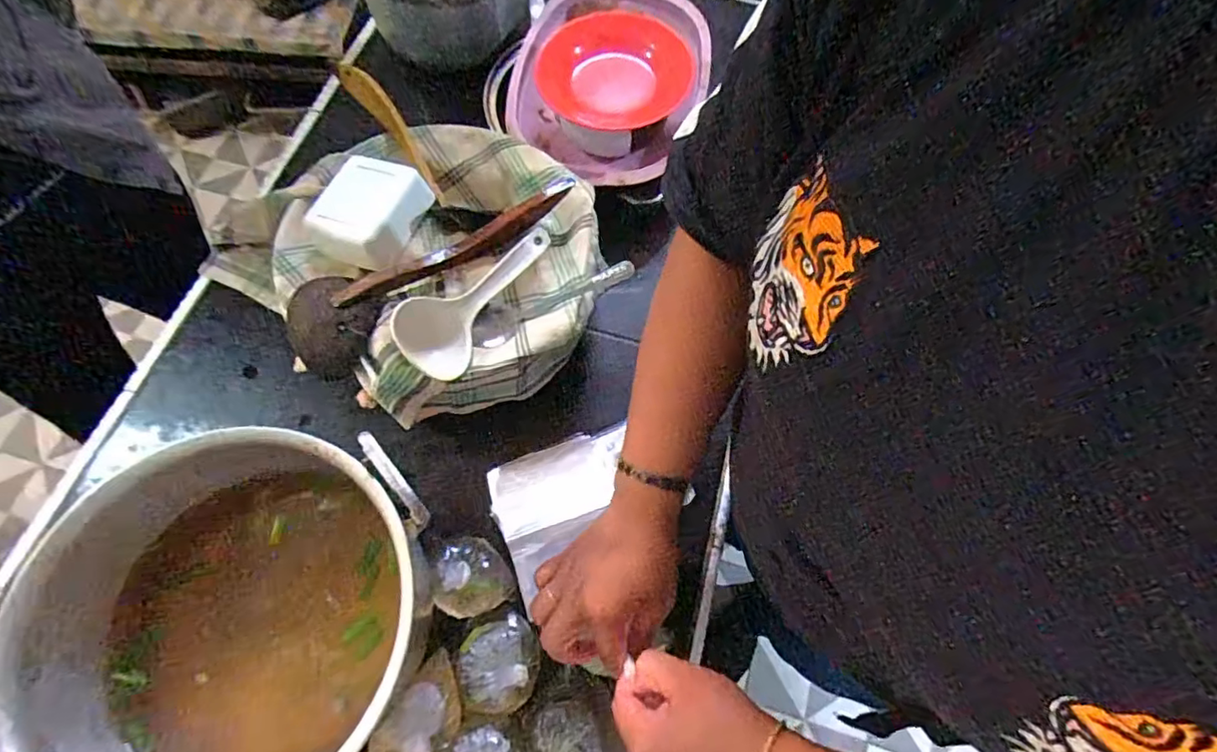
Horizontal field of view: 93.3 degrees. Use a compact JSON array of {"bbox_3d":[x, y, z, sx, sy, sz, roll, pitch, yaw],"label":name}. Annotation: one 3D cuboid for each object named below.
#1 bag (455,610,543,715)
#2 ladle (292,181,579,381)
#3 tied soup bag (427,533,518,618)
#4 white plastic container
[{"bbox_3d":[-0.092,0.244,0.488,0.065,0.039,0.072,-7,67,-6],"label":"bag"},{"bbox_3d":[-0.157,-0.110,0.524,0.288,0.053,0.075,-39,74,-17],"label":"ladle"},{"bbox_3d":[-0.123,0.175,0.507,0.068,0.043,0.065,-11,68,-8],"label":"tied soup bag"},{"bbox_3d":[-0.230,-0.159,0.551,0.078,0.045,0.096,23,68,7],"label":"white plastic container"}]

